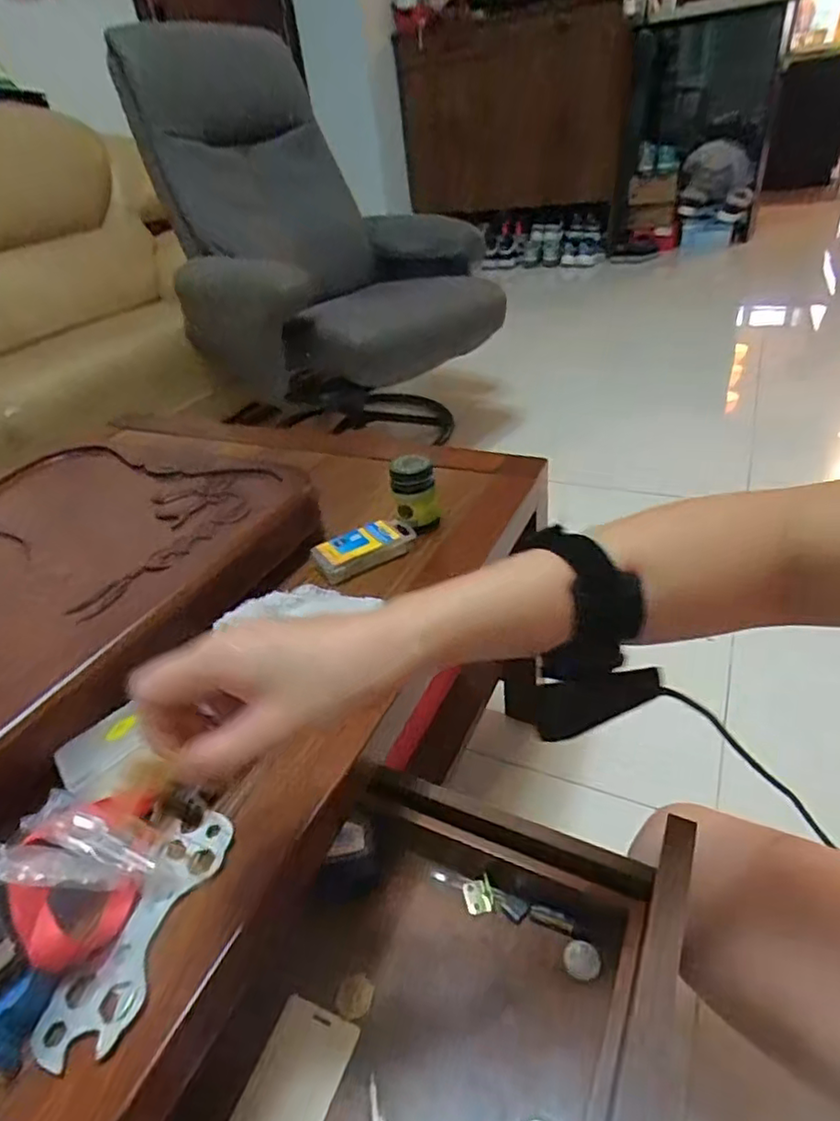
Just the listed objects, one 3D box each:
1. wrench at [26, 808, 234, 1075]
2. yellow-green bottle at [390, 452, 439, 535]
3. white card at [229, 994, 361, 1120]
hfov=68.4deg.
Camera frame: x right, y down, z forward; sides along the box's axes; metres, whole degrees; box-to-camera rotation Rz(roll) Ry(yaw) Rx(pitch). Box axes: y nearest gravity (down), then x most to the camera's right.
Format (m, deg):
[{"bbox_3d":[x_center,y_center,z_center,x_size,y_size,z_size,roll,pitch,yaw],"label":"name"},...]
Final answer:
[{"bbox_3d":[-0.143,0.190,0.324,0.044,0.009,0.127,11,41,23],"label":"wrench"},{"bbox_3d":[-0.005,-0.064,0.604,0.040,0.069,0.034,-6,36,2],"label":"yellow-green bottle"},{"bbox_3d":[-0.078,0.323,0.380,0.052,0.004,0.085,16,41,18],"label":"white card"}]

